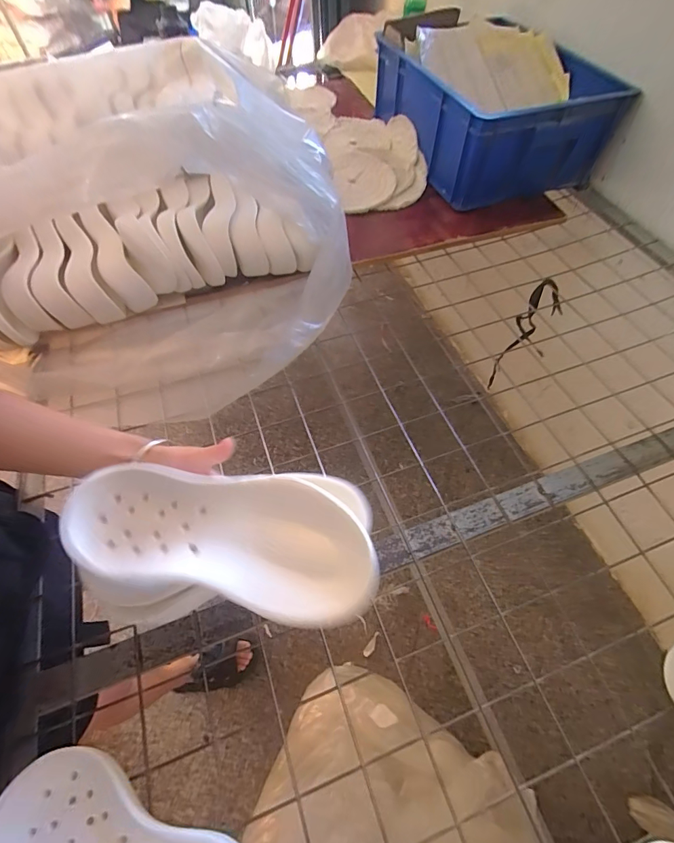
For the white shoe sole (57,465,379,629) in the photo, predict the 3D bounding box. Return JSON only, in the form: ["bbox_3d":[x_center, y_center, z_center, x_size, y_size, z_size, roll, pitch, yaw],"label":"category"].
[{"bbox_3d":[-0.096,0.096,0.331,0.254,0.037,0.100,10,60,4],"label":"white shoe sole"}]

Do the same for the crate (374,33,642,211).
[{"bbox_3d":[0.343,-0.707,0.902,0.366,0.207,0.534,-19,60,-9],"label":"crate"}]

